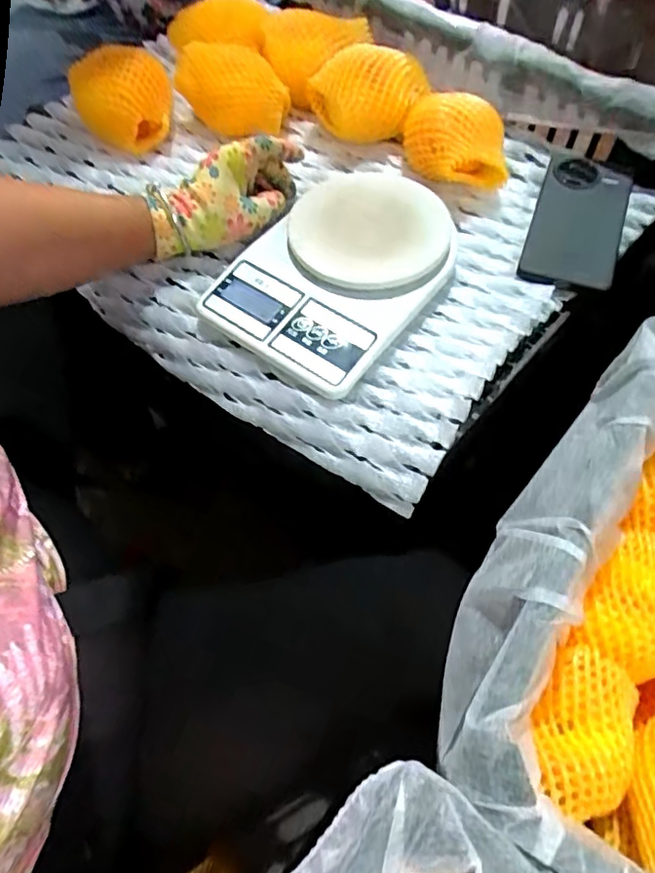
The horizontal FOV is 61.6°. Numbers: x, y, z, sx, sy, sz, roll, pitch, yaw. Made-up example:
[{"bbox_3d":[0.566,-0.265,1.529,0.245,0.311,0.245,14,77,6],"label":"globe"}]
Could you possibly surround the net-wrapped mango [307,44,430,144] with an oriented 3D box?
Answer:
[{"bbox_3d":[0.036,-0.330,0.527,0.109,0.056,0.073,21,66,12],"label":"net-wrapped mango"}]

